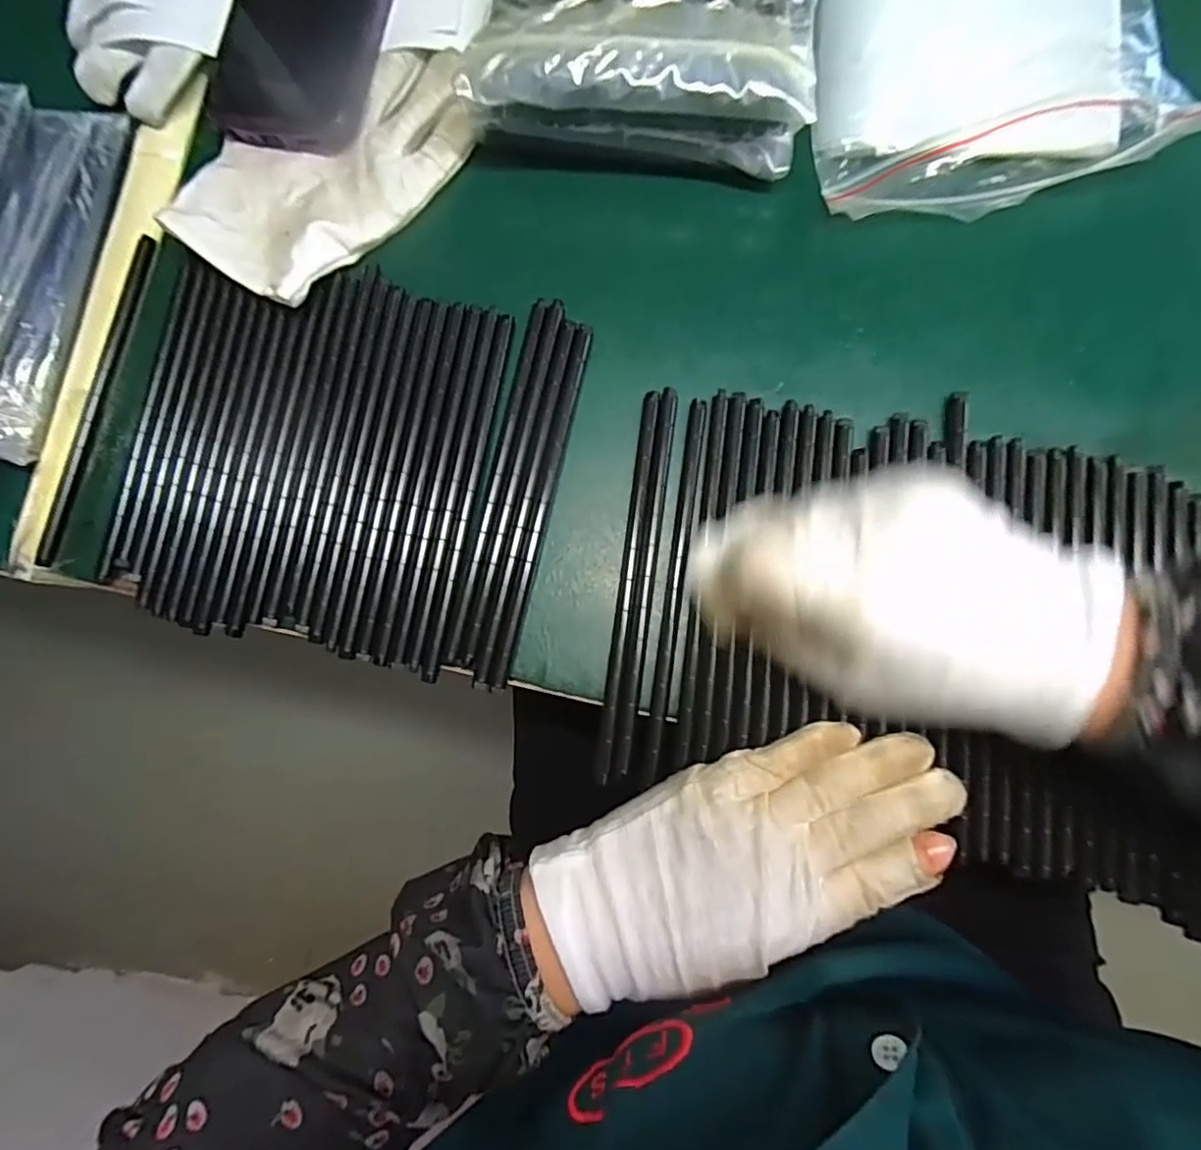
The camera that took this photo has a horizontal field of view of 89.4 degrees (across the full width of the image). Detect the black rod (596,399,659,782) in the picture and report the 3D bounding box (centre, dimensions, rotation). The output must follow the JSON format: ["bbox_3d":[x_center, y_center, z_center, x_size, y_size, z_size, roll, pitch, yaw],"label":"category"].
[{"bbox_3d":[0.012,0.002,0.268,0.008,0.004,0.170,7,84,5],"label":"black rod"}]

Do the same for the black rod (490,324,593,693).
[{"bbox_3d":[-0.027,-0.033,0.277,0.009,0.005,0.169,13,84,6],"label":"black rod"}]

